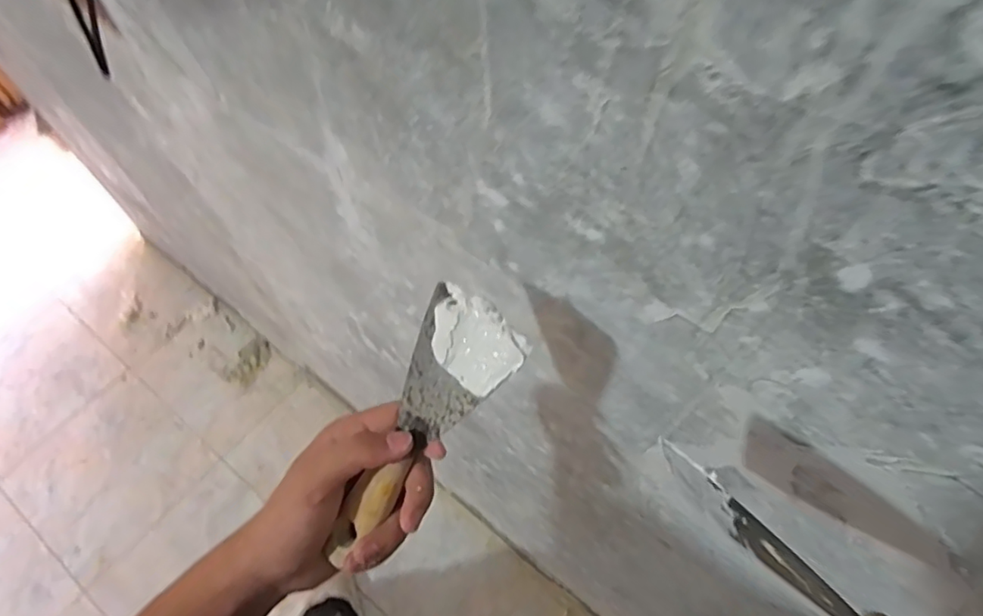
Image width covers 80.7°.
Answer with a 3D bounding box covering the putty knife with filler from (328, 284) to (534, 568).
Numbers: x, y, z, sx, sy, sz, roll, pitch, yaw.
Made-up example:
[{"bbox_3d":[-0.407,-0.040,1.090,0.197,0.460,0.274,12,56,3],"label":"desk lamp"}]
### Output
[{"bbox_3d":[-0.047,0.073,0.342,0.063,0.013,0.177,36,102,17],"label":"putty knife with filler"}]

